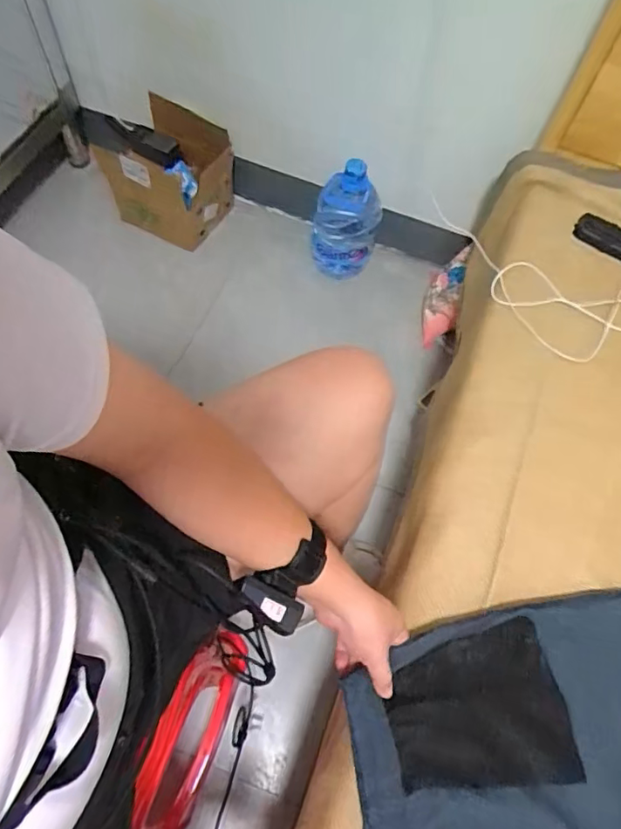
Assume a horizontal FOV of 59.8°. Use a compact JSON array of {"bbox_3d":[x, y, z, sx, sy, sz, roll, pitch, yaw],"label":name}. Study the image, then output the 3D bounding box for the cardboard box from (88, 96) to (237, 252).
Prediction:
[{"bbox_3d":[-0.335,-0.581,1.312,0.240,0.212,0.222,22,64,7],"label":"cardboard box"}]

